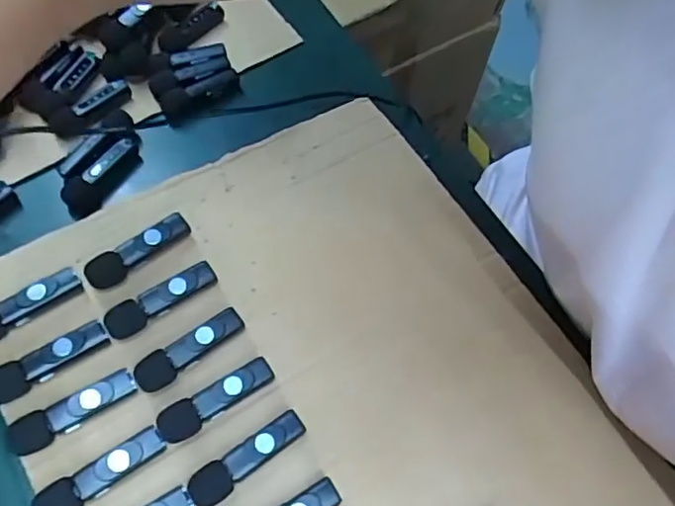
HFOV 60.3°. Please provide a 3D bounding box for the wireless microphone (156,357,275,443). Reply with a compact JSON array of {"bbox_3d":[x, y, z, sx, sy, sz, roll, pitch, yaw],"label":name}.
[{"bbox_3d":[-0.065,0.080,0.316,0.065,0.015,0.019,-28,69,-14],"label":"wireless microphone"}]

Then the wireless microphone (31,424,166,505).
[{"bbox_3d":[-0.119,0.114,0.295,0.066,0.019,0.019,-30,70,-15],"label":"wireless microphone"}]

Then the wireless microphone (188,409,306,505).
[{"bbox_3d":[-0.046,0.108,0.305,0.065,0.017,0.019,-32,70,-15],"label":"wireless microphone"}]

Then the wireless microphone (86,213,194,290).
[{"bbox_3d":[-0.119,-0.001,0.350,0.066,0.018,0.016,-37,72,-17],"label":"wireless microphone"}]

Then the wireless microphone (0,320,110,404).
[{"bbox_3d":[-0.157,0.058,0.314,0.064,0.012,0.018,-30,70,-15],"label":"wireless microphone"}]

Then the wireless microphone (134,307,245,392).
[{"bbox_3d":[-0.082,0.055,0.326,0.064,0.019,0.020,-31,70,-15],"label":"wireless microphone"}]

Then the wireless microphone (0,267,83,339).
[{"bbox_3d":[-0.178,0.030,0.326,0.065,0.013,0.017,-32,70,-15],"label":"wireless microphone"}]

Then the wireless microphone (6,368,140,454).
[{"bbox_3d":[-0.139,0.081,0.304,0.063,0.012,0.021,-29,69,-14],"label":"wireless microphone"}]

